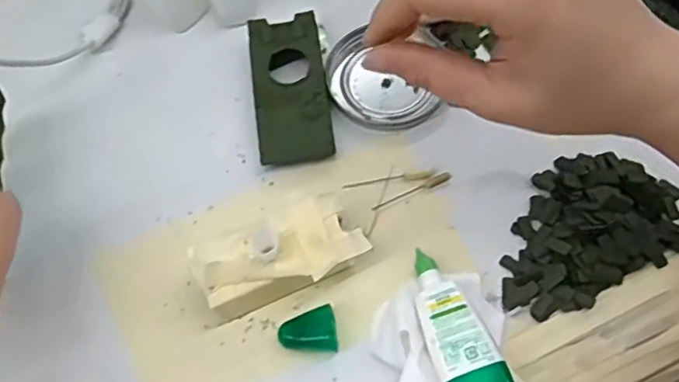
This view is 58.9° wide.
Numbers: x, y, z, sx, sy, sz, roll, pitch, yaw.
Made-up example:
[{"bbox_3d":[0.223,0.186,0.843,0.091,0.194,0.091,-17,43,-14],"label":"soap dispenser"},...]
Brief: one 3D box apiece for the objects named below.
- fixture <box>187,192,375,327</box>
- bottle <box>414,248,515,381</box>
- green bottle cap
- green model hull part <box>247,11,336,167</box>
[{"bbox_3d":[-0.032,0.035,0.323,0.088,0.038,0.048,-22,64,-6],"label":"fixture"},{"bbox_3d":[0.059,0.074,0.304,0.030,0.027,0.096,-18,64,-4],"label":"bottle"},{"bbox_3d":[-0.017,0.075,0.321,0.030,0.012,0.022,-9,64,1],"label":"green bottle cap"},{"bbox_3d":[-0.031,-0.066,0.383,0.046,0.022,0.101,-9,64,1],"label":"green model hull part"}]

